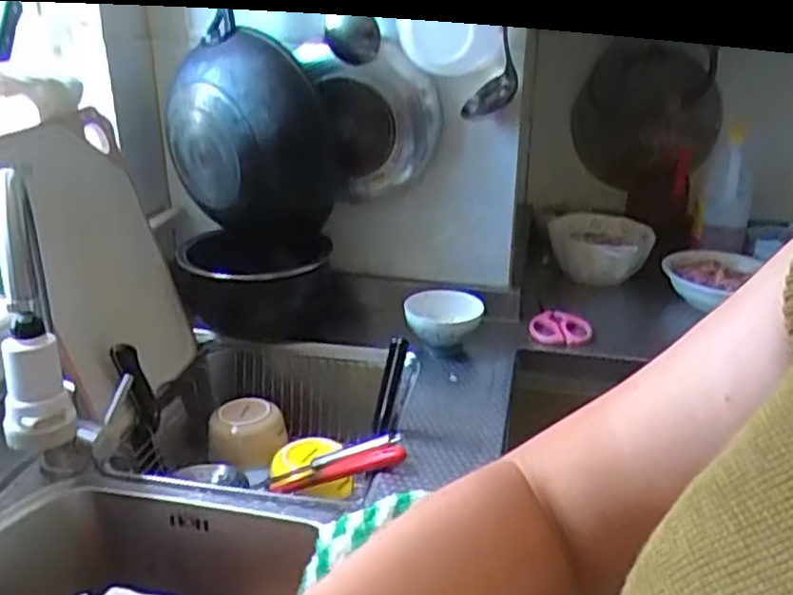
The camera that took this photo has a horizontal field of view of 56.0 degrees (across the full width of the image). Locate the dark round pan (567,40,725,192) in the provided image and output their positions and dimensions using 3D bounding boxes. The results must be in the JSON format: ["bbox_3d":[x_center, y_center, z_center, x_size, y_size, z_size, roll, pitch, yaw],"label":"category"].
[{"bbox_3d":[0.443,-0.323,1.325,0.243,0.231,0.046,6,24,12],"label":"dark round pan"}]

